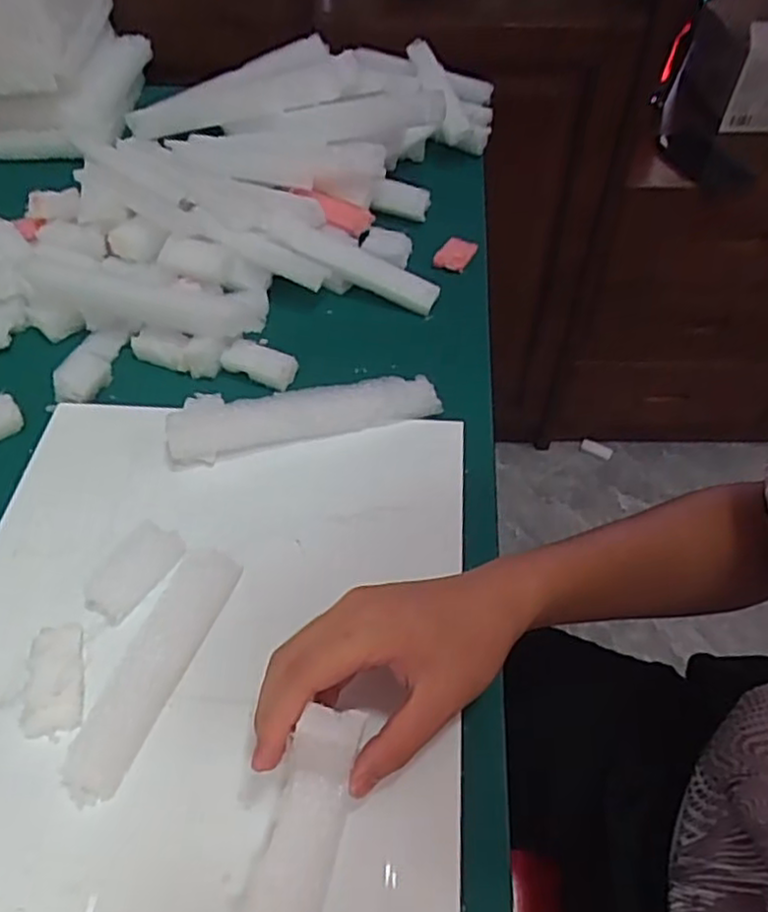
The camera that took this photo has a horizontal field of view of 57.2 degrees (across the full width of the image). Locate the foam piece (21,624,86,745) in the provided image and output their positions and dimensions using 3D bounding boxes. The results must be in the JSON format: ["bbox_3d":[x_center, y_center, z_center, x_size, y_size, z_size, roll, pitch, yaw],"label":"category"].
[{"bbox_3d":[-0.182,0.122,0.390,0.032,0.015,0.060,-4,52,-5],"label":"foam piece"}]

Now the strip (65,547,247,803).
[{"bbox_3d":[-0.128,0.114,0.391,0.030,0.019,0.144,19,54,12],"label":"strip"}]

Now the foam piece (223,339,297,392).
[{"bbox_3d":[-0.096,-0.073,0.550,0.057,0.022,0.022,15,53,10],"label":"foam piece"}]

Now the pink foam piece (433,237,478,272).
[{"bbox_3d":[0.064,-0.181,0.633,0.028,0.004,0.037,34,83,1],"label":"pink foam piece"}]

